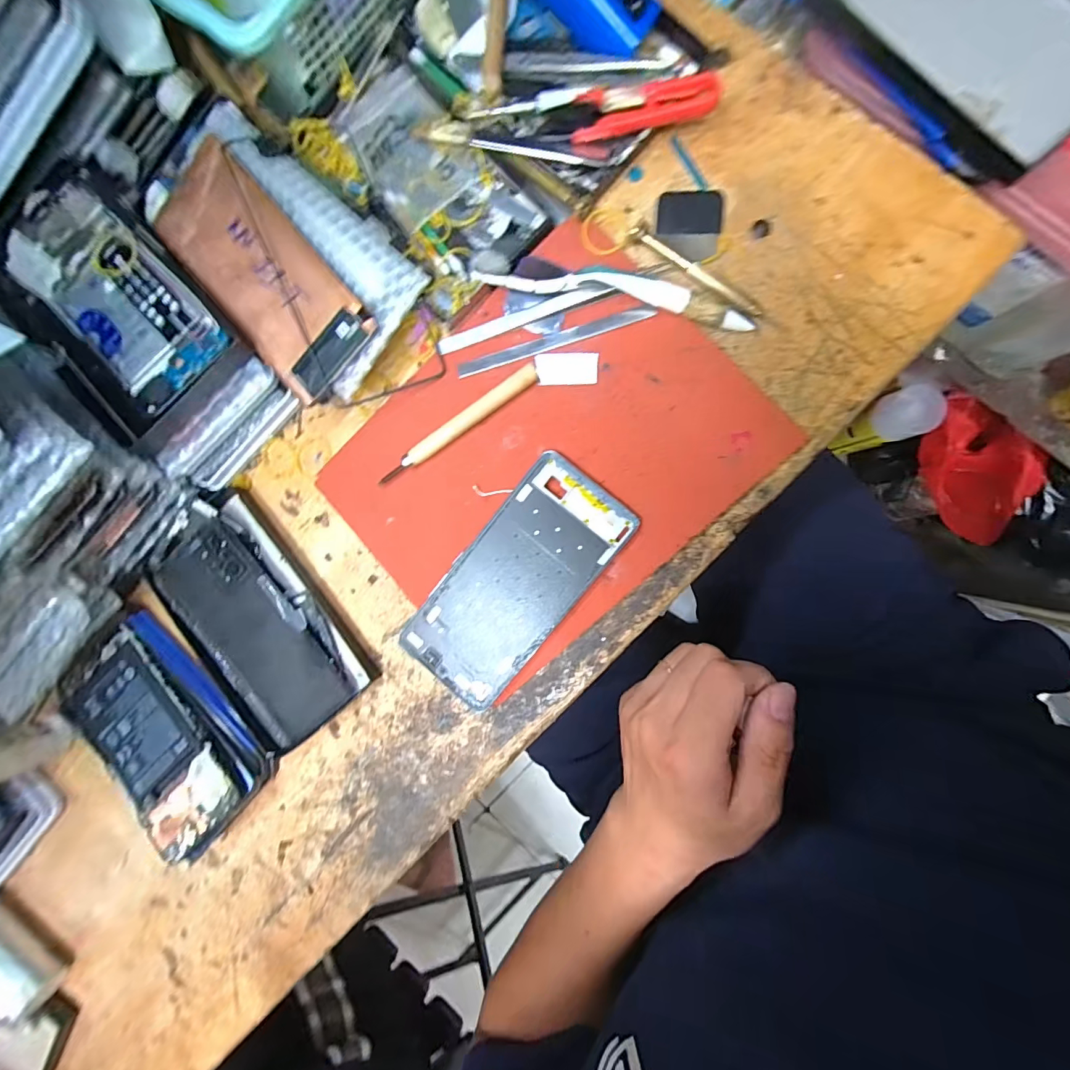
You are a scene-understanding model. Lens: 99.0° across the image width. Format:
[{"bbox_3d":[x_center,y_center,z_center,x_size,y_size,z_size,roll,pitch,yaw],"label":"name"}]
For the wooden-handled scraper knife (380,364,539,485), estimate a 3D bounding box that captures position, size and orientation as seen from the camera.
[{"bbox_3d":[-0.050,-0.071,0.295,0.120,0.007,0.012,-34,88,7],"label":"wooden-handled scraper knife"}]

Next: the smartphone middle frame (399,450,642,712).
[{"bbox_3d":[-0.010,0.031,0.292,0.079,0.012,0.159,39,96,4],"label":"smartphone middle frame"}]

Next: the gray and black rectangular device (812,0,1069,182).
[{"bbox_3d":[0.246,-0.295,0.265,0.090,0.015,0.176,-39,86,3],"label":"gray and black rectangular device"}]

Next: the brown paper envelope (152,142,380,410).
[{"bbox_3d":[-0.164,-0.156,0.275,0.069,0.008,0.144,-40,92,11],"label":"brown paper envelope"}]

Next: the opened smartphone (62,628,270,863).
[{"bbox_3d":[-0.274,0.150,0.328,0.070,0.008,0.161,-42,84,-4],"label":"opened smartphone"}]

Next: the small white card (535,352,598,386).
[{"bbox_3d":[0.020,-0.104,0.286,0.038,0.004,0.020,0,93,7],"label":"small white card"}]

